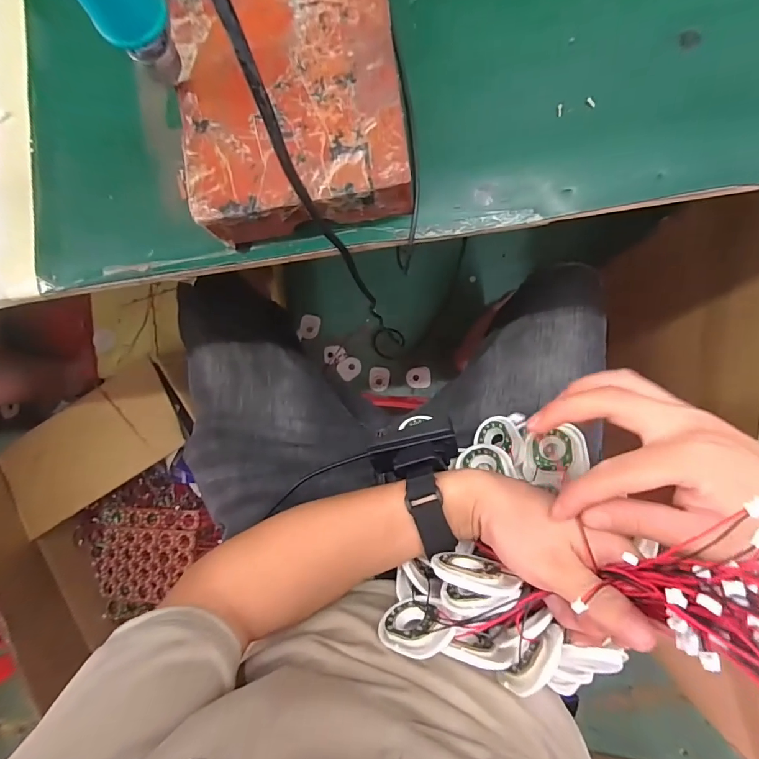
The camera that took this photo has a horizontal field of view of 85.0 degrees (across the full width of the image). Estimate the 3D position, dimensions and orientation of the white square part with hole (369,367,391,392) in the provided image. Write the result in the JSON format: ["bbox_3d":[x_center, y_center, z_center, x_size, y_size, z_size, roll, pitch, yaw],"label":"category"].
[{"bbox_3d":[0.000,0.000,1.012,0.051,0.004,0.060,3,89,6],"label":"white square part with hole"}]

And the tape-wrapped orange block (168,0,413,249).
[{"bbox_3d":[-0.052,-0.169,0.261,0.129,0.045,0.142,-8,87,7],"label":"tape-wrapped orange block"}]

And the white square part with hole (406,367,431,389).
[{"bbox_3d":[0.096,-0.005,1.013,0.058,0.008,0.053,3,89,6],"label":"white square part with hole"}]

